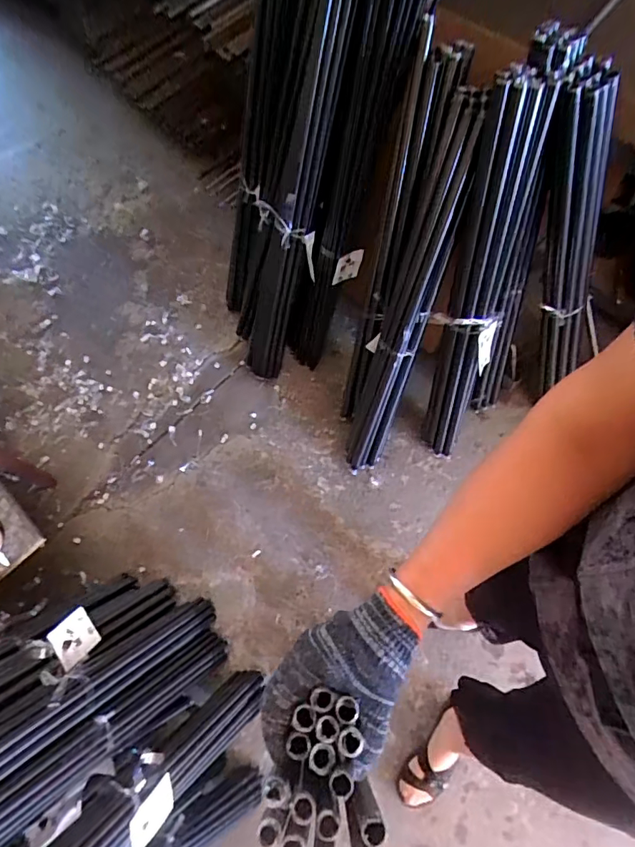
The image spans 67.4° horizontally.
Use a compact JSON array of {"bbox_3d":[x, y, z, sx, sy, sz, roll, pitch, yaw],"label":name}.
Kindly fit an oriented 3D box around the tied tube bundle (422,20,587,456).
[{"bbox_3d":[0.380,-0.273,1.044,0.247,0.905,0.098,-13,46,-9],"label":"tied tube bundle"}]

